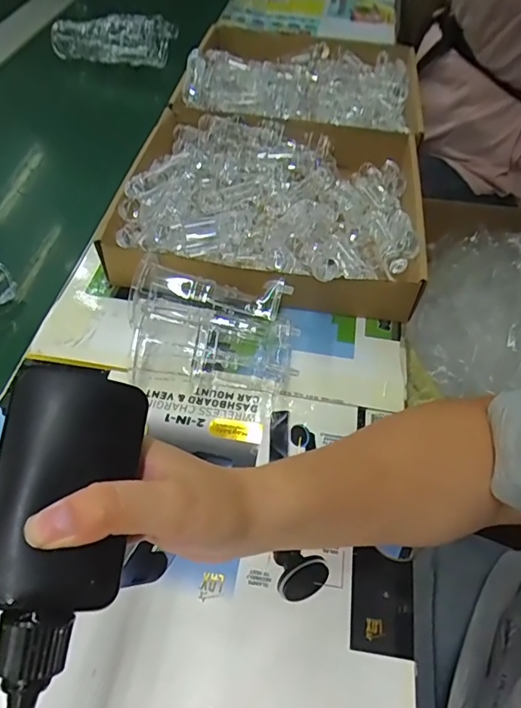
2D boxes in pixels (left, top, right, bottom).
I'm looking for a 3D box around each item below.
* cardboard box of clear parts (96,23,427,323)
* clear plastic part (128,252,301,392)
[{"bbox_3d":[0.043,-0.290,0.664,0.323,0.061,0.642,7,51,3],"label":"cardboard box of clear parts"},{"bbox_3d":[-0.043,-0.019,0.447,0.143,0.054,0.108,6,51,2],"label":"clear plastic part"}]

